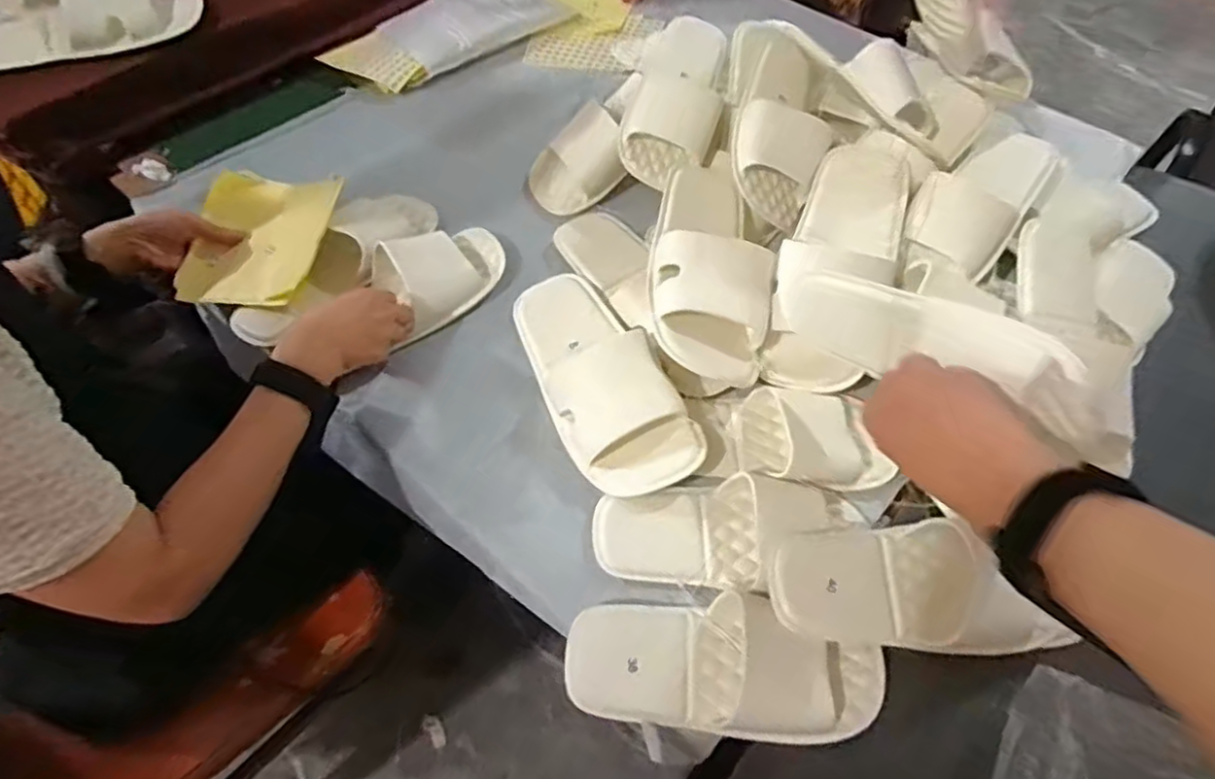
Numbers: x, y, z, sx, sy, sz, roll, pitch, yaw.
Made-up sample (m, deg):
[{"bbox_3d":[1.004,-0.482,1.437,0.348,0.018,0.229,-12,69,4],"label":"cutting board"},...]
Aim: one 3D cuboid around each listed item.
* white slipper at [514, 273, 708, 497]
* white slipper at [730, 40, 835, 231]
[{"bbox_3d":[-0.012,-0.024,0.607,0.108,0.068,0.270,-20,58,-13],"label":"white slipper"},{"bbox_3d":[0.190,-0.287,0.704,0.097,0.058,0.225,8,70,6],"label":"white slipper"}]

